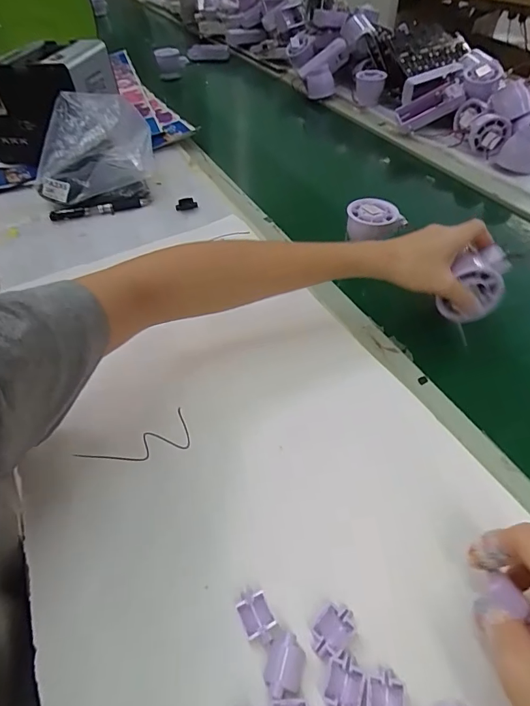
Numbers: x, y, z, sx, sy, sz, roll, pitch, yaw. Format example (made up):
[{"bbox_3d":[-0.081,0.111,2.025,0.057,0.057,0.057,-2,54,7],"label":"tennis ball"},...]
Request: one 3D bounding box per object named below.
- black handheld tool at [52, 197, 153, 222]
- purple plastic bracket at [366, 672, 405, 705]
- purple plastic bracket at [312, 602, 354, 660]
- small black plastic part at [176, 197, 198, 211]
[{"bbox_3d":[-0.228,-0.202,0.588,0.136,0.013,0.016,-13,49,-8],"label":"black handheld tool"},{"bbox_3d":[0.062,0.180,0.217,0.019,0.004,0.024,5,49,8],"label":"purple plastic bracket"},{"bbox_3d":[0.038,0.158,0.241,0.028,0.007,0.018,-36,56,-26],"label":"purple plastic bracket"},{"bbox_3d":[-0.109,-0.206,0.583,0.029,0.013,0.010,-3,48,1],"label":"small black plastic part"}]

